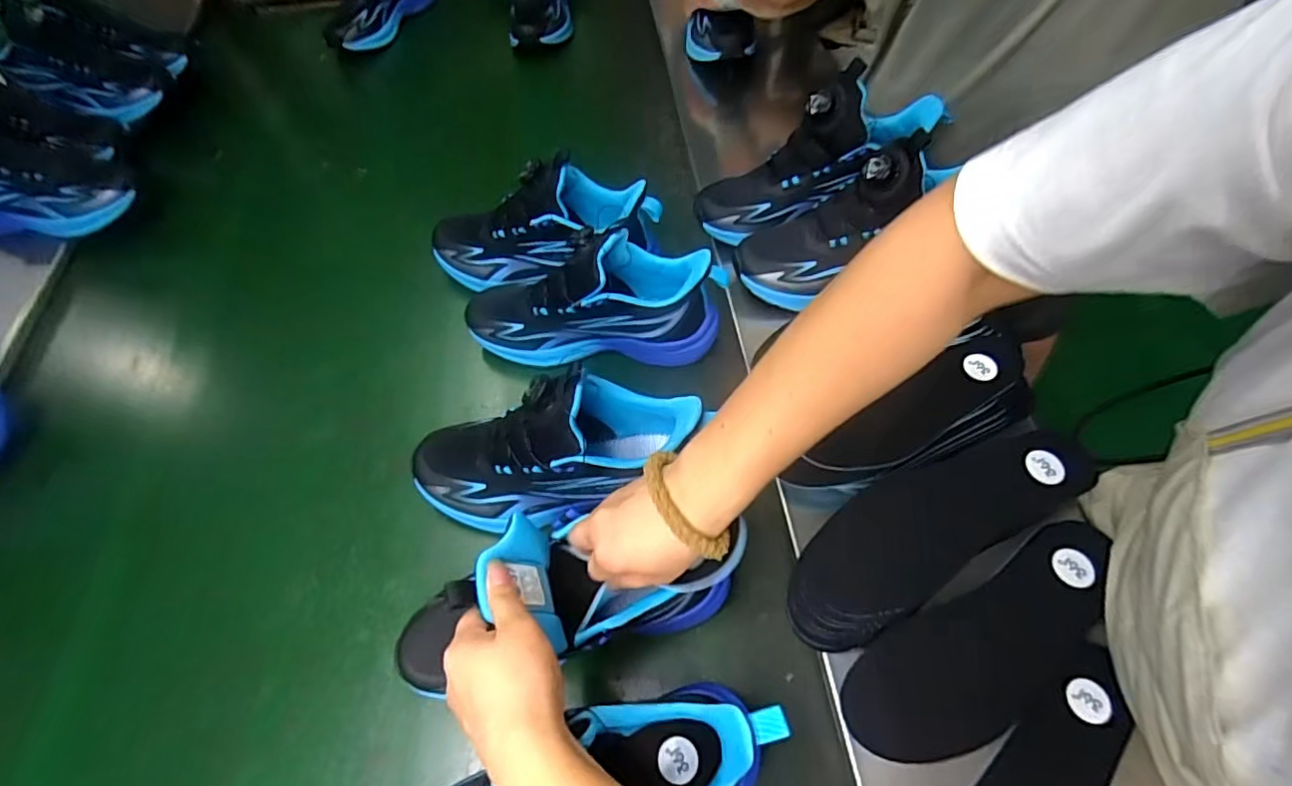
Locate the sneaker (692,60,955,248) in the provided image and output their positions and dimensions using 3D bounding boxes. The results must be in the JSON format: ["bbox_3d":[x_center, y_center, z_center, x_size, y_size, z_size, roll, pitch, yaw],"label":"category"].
[{"bbox_3d":[0.167,-0.244,0.586,0.250,0.108,0.074,-28,58,18],"label":"sneaker"}]

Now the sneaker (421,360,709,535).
[{"bbox_3d":[-0.078,0.046,0.469,0.233,0.161,0.084,-4,59,0],"label":"sneaker"}]

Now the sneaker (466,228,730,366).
[{"bbox_3d":[-0.054,-0.095,0.566,0.247,0.139,0.081,2,59,3],"label":"sneaker"}]

